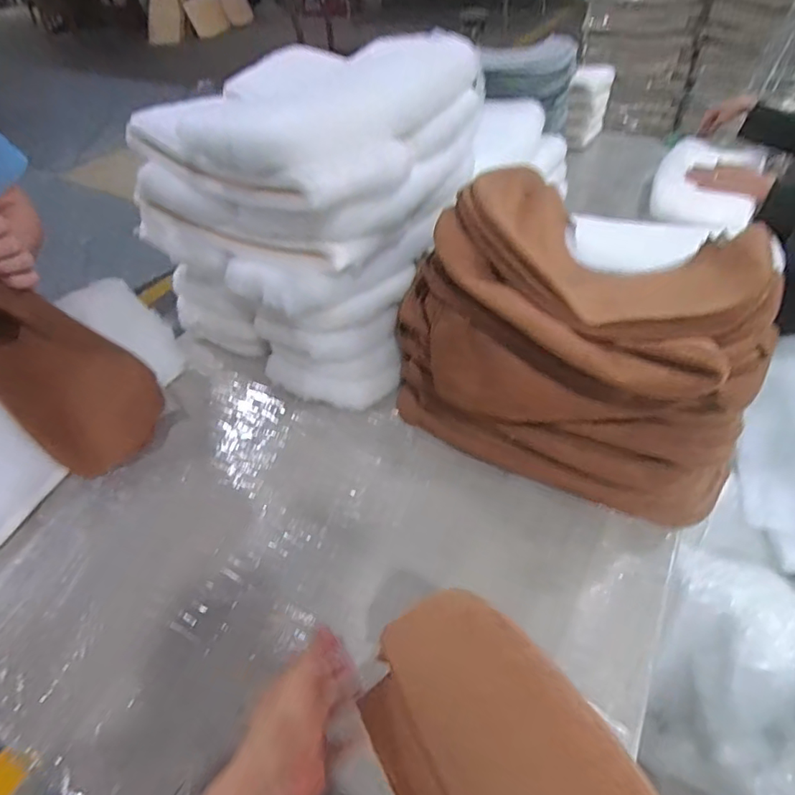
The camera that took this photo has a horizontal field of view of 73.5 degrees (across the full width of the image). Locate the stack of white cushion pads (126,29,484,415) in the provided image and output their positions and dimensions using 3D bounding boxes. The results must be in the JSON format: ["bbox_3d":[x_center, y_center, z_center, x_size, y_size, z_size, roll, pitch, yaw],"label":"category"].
[{"bbox_3d":[-0.131,-0.320,0.969,0.439,0.450,0.462,26,54,29],"label":"stack of white cushion pads"}]

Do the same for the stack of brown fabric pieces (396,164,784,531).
[{"bbox_3d":[0.252,-0.090,0.791,0.515,0.343,0.332,20,51,24],"label":"stack of brown fabric pieces"}]

